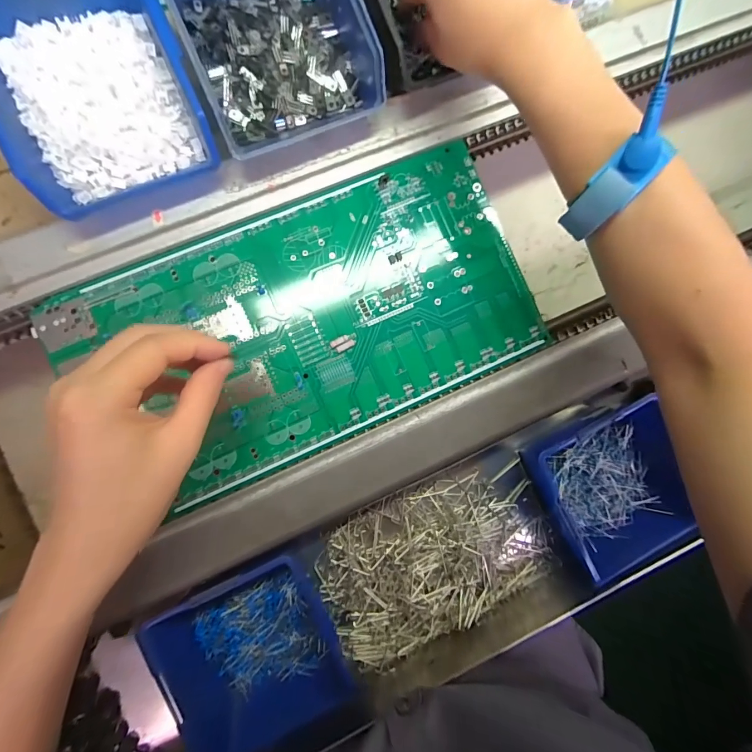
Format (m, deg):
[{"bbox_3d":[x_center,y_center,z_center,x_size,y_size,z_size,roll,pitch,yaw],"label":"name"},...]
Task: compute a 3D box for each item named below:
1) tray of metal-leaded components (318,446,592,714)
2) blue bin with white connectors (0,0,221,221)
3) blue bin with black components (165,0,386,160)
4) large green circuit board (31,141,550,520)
[{"bbox_3d":[0.067,0.177,0.339,0.215,0.037,0.162,-19,90,-6],"label":"tray of metal-leaded components"},{"bbox_3d":[-0.184,-0.187,0.248,0.119,0.046,0.129,-24,90,-6],"label":"blue bin with white connectors"},{"bbox_3d":[-0.073,-0.243,0.262,0.122,0.048,0.141,-25,90,-6],"label":"blue bin with black components"},{"bbox_3d":[-0.048,-0.043,0.293,0.345,0.015,0.188,-24,97,-6],"label":"large green circuit board"}]

